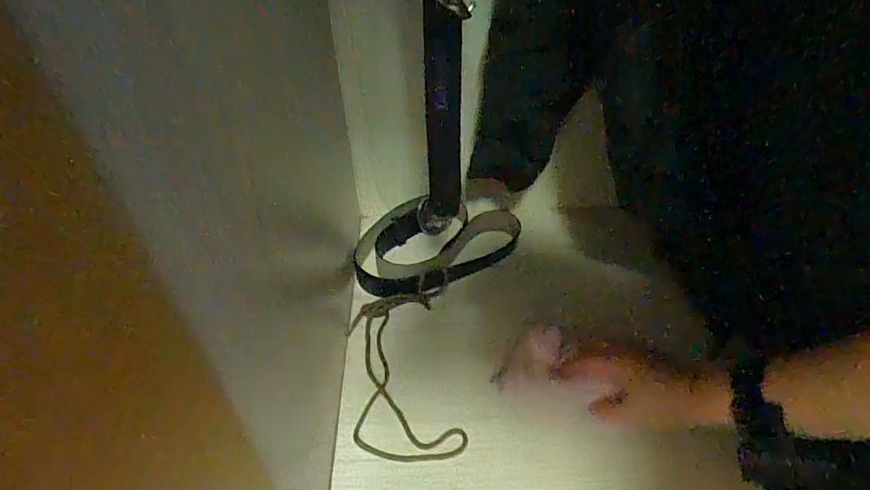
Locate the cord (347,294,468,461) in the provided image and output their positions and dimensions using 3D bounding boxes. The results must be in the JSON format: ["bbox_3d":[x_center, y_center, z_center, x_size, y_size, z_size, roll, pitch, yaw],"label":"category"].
[{"bbox_3d":[-0.042,0.143,0.564,0.106,0.018,0.216,-11,42,-7],"label":"cord"}]

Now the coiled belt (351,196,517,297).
[{"bbox_3d":[0.000,-0.009,0.707,0.244,0.038,0.149,-22,45,-21],"label":"coiled belt"}]

